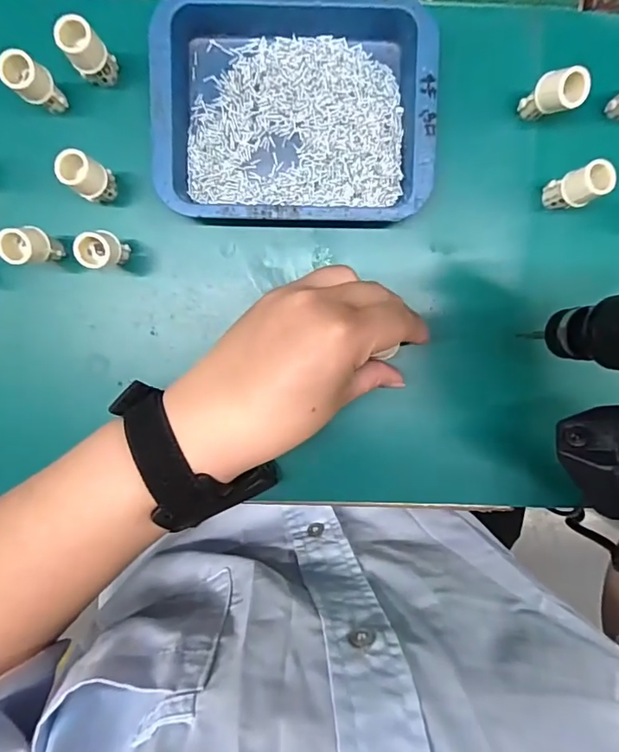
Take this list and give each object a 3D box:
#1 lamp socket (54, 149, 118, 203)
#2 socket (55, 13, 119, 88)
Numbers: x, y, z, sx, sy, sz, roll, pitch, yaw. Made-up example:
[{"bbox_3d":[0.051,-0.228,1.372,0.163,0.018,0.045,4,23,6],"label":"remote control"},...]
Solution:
[{"bbox_3d":[-0.124,-0.112,0.282,0.021,0.052,0.021,0,92,-1],"label":"lamp socket"},{"bbox_3d":[-0.120,-0.175,0.265,0.020,0.035,0.019,0,92,-1],"label":"socket"}]

